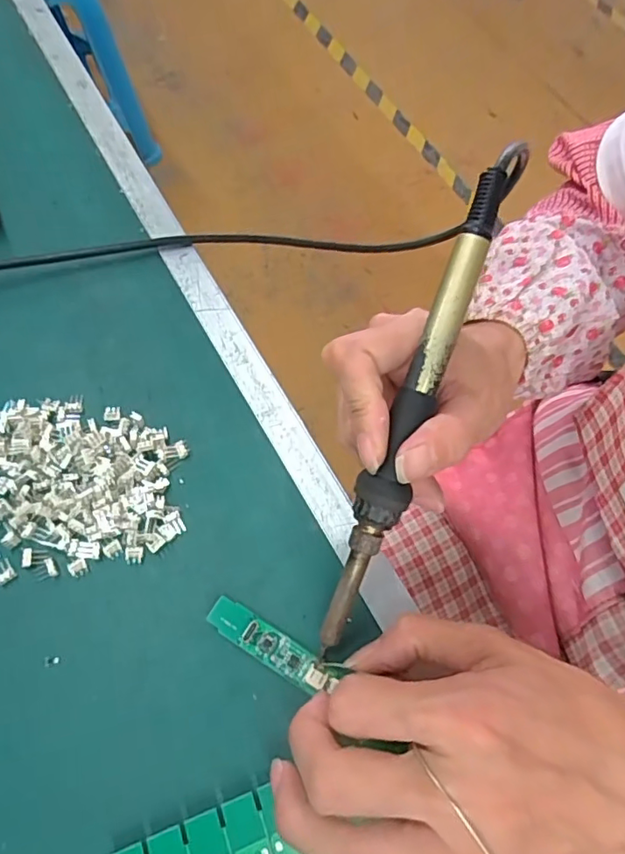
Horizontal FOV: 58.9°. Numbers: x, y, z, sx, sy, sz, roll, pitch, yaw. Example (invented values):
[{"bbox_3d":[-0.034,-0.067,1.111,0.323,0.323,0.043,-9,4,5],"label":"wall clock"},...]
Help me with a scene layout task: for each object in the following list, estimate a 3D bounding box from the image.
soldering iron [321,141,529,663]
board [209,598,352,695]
[{"bbox_3d":[0.037,-0.004,0.213,0.019,0.014,0.207,19,96,6],"label":"soldering iron"},{"bbox_3d":[-0.016,0.092,0.232,0.059,0.006,0.016,28,67,11],"label":"board"}]

